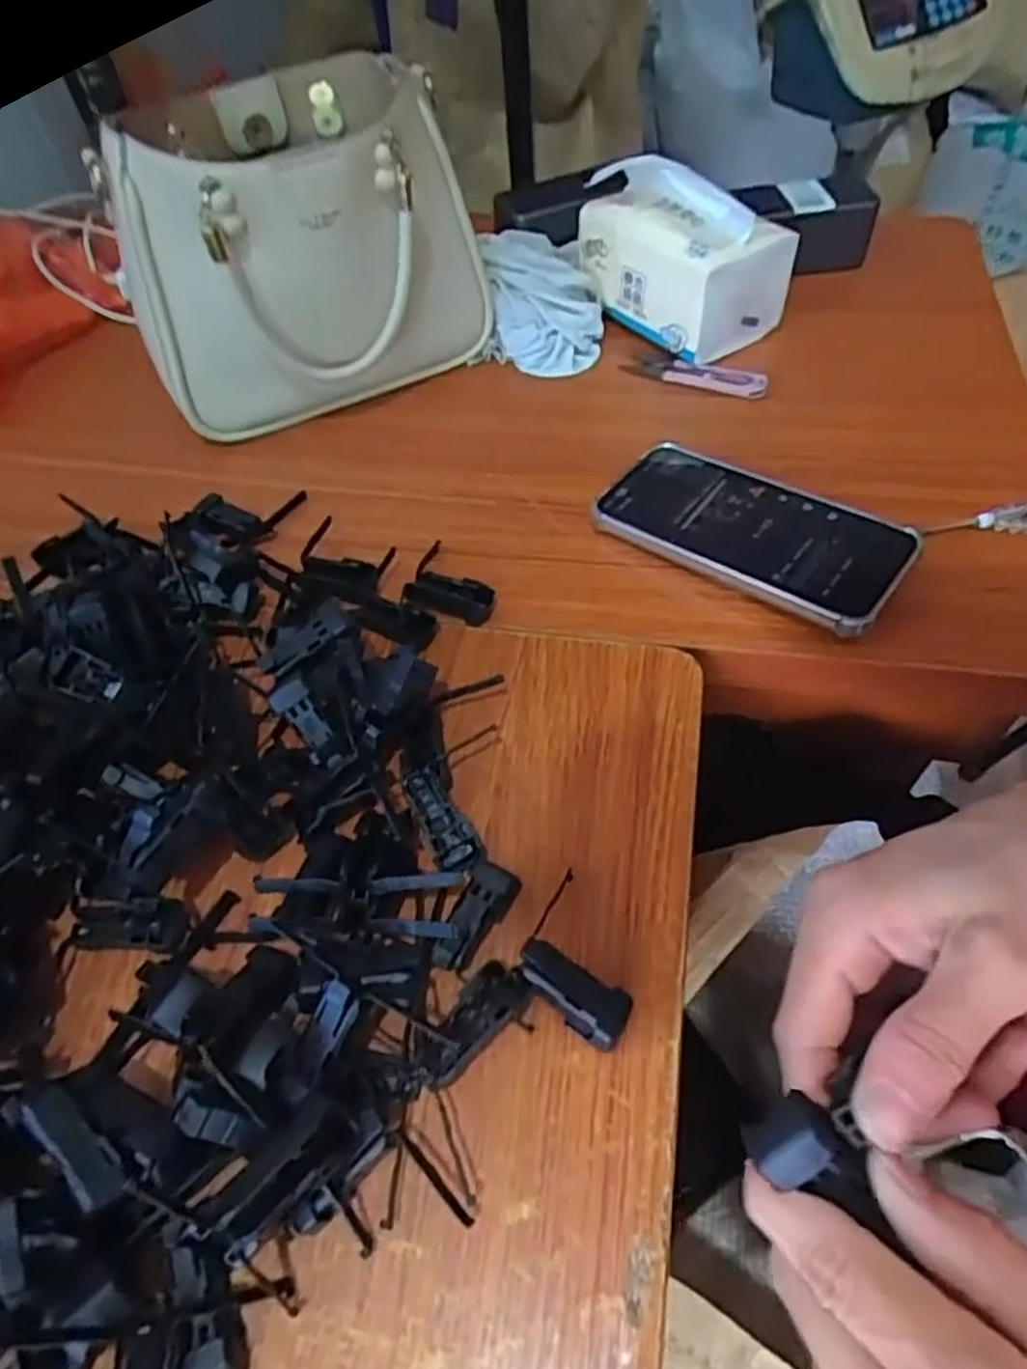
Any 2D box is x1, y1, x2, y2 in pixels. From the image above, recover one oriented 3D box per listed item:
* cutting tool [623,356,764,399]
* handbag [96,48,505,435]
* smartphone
[{"bbox_3d":[0.129,-0.220,0.539,0.100,0.009,0.022,24,59,20],"label":"cutting tool"},{"bbox_3d":[-0.141,-0.282,0.509,0.221,0.171,0.133,-30,58,-16],"label":"handbag"},{"bbox_3d":[0.133,-0.089,0.434,0.170,0.012,0.082,30,62,27],"label":"smartphone"}]

